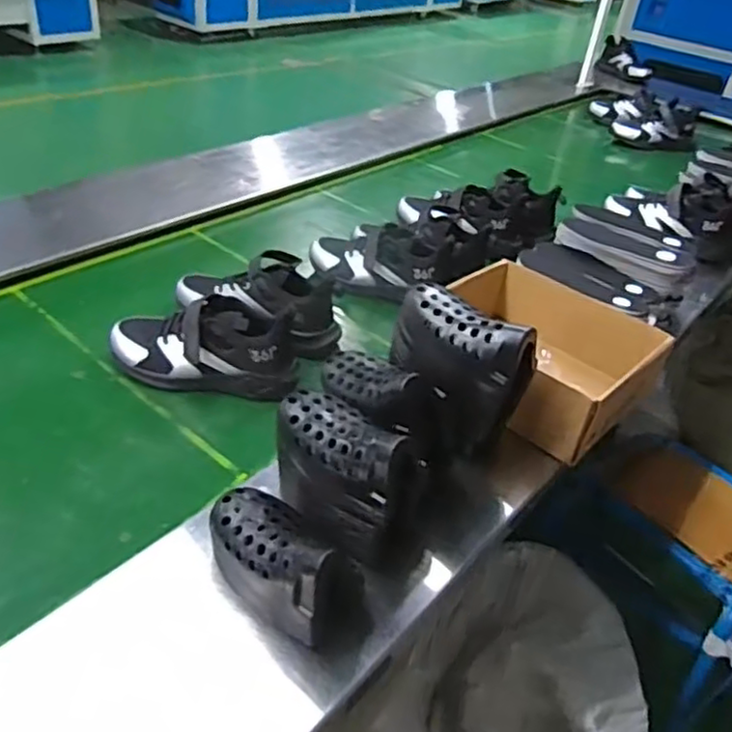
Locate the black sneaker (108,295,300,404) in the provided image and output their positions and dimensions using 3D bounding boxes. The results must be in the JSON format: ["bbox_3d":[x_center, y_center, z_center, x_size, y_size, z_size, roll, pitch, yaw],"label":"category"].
[{"bbox_3d":[-0.209,-0.020,0.869,0.243,0.119,0.083,5,36,-3],"label":"black sneaker"}]

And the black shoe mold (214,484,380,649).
[{"bbox_3d":[-0.074,0.169,0.593,0.149,0.093,0.079,26,40,24],"label":"black shoe mold"}]

